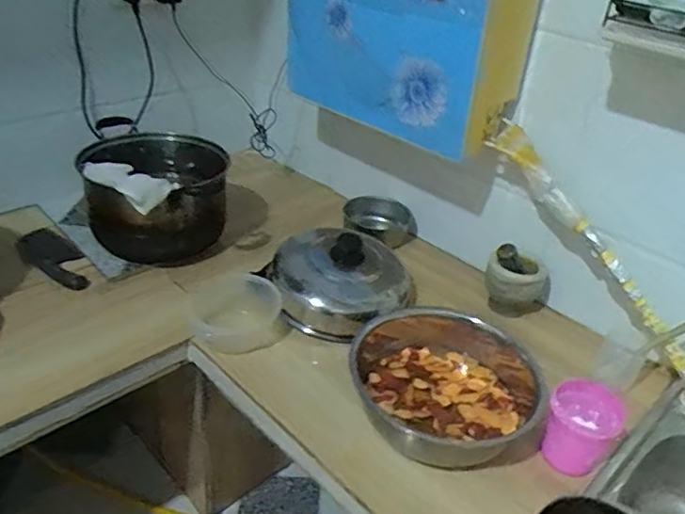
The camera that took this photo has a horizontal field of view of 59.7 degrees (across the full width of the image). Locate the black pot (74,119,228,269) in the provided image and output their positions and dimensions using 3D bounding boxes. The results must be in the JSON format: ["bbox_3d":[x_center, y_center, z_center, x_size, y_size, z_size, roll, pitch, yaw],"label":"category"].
[{"bbox_3d":[-0.368,-0.123,1.221,0.278,0.192,0.321,-6,35,-17],"label":"black pot"}]

